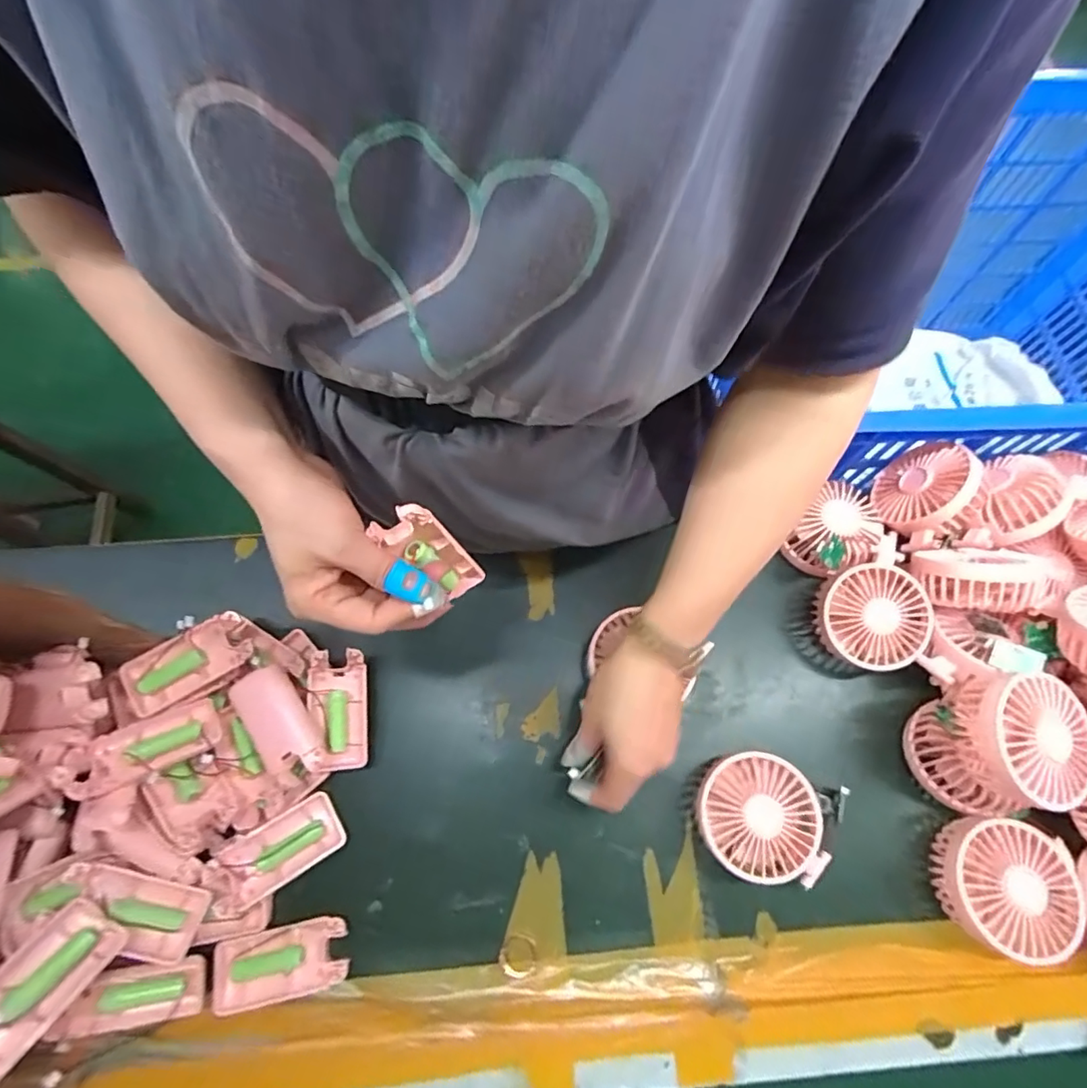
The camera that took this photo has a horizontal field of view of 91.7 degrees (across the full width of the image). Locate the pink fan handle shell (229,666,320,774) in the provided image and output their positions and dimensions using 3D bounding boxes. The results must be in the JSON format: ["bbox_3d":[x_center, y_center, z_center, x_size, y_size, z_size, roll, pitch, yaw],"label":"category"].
[{"bbox_3d":[-0.214,0.139,0.421,0.039,0.022,0.081,-34,72,-13],"label":"pink fan handle shell"}]

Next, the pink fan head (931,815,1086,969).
[{"bbox_3d":[0.346,0.250,0.396,0.094,0.044,0.080,-42,74,-15],"label":"pink fan head"}]

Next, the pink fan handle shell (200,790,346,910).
[{"bbox_3d":[-0.208,0.241,0.413,0.093,0.014,0.048,-26,79,-25],"label":"pink fan handle shell"}]

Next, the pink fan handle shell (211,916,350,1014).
[{"bbox_3d":[-0.198,0.313,0.394,0.097,0.012,0.046,-13,69,-6],"label":"pink fan handle shell"}]

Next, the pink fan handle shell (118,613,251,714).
[{"bbox_3d":[-0.287,0.096,0.423,0.090,0.018,0.045,-32,99,-20],"label":"pink fan handle shell"}]

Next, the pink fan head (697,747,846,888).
[{"bbox_3d":[0.174,0.216,0.416,0.108,0.051,0.089,27,70,10],"label":"pink fan head"}]

